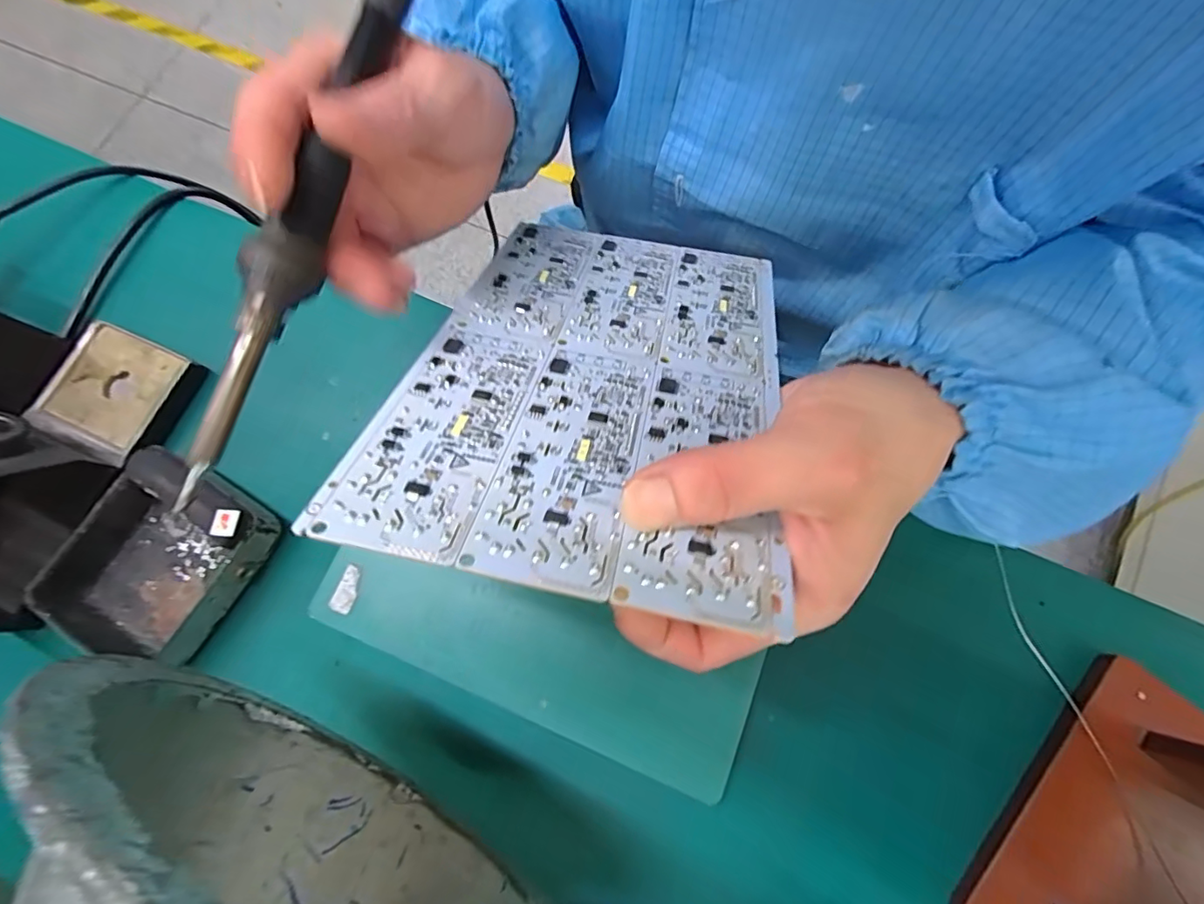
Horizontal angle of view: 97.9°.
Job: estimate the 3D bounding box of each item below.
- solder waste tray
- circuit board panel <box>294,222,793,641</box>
[{"bbox_3d":[-0.224,0.054,0.265,0.083,0.036,0.098,29,78,10],"label":"solder waste tray"},{"bbox_3d":[0.001,-0.038,0.208,0.132,0.004,0.204,11,47,5],"label":"circuit board panel"}]

